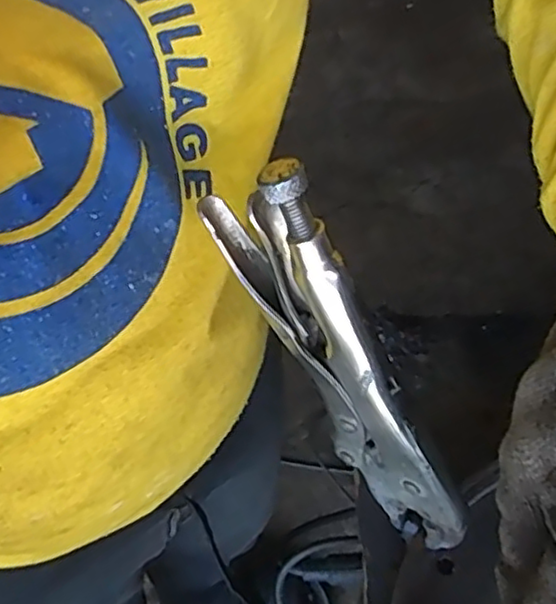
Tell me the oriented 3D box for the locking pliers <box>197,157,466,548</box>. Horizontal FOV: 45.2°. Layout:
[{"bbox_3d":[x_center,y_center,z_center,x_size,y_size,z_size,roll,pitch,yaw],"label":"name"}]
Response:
[{"bbox_3d":[0.024,0.031,0.232,0.012,0.175,0.045,-44,33,-26],"label":"locking pliers"}]

